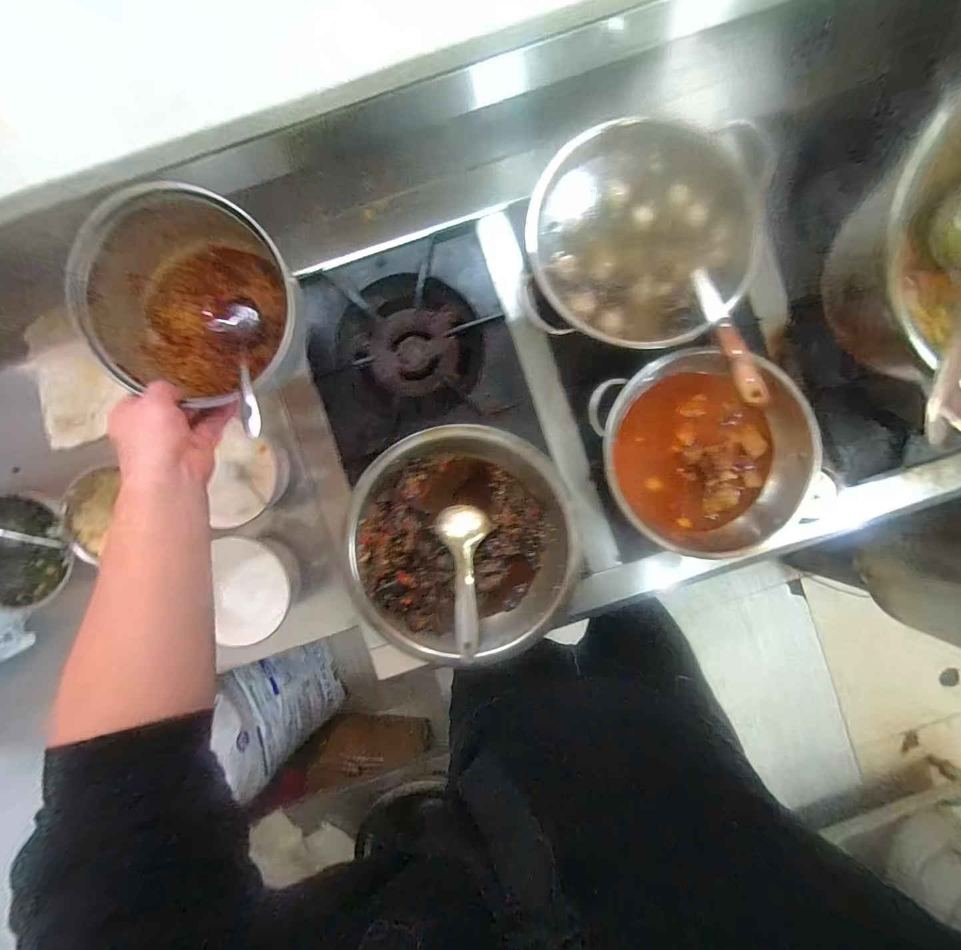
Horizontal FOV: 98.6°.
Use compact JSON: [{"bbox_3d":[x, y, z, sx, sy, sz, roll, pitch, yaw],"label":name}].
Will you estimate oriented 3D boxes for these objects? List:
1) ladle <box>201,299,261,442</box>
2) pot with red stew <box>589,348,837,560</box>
[{"bbox_3d":[-0.265,-0.122,0.448,0.057,0.028,0.224,-28,56,0],"label":"ladle"},{"bbox_3d":[0.297,-0.024,0.551,0.267,0.108,0.259,0,91,0],"label":"pot with red stew"}]

